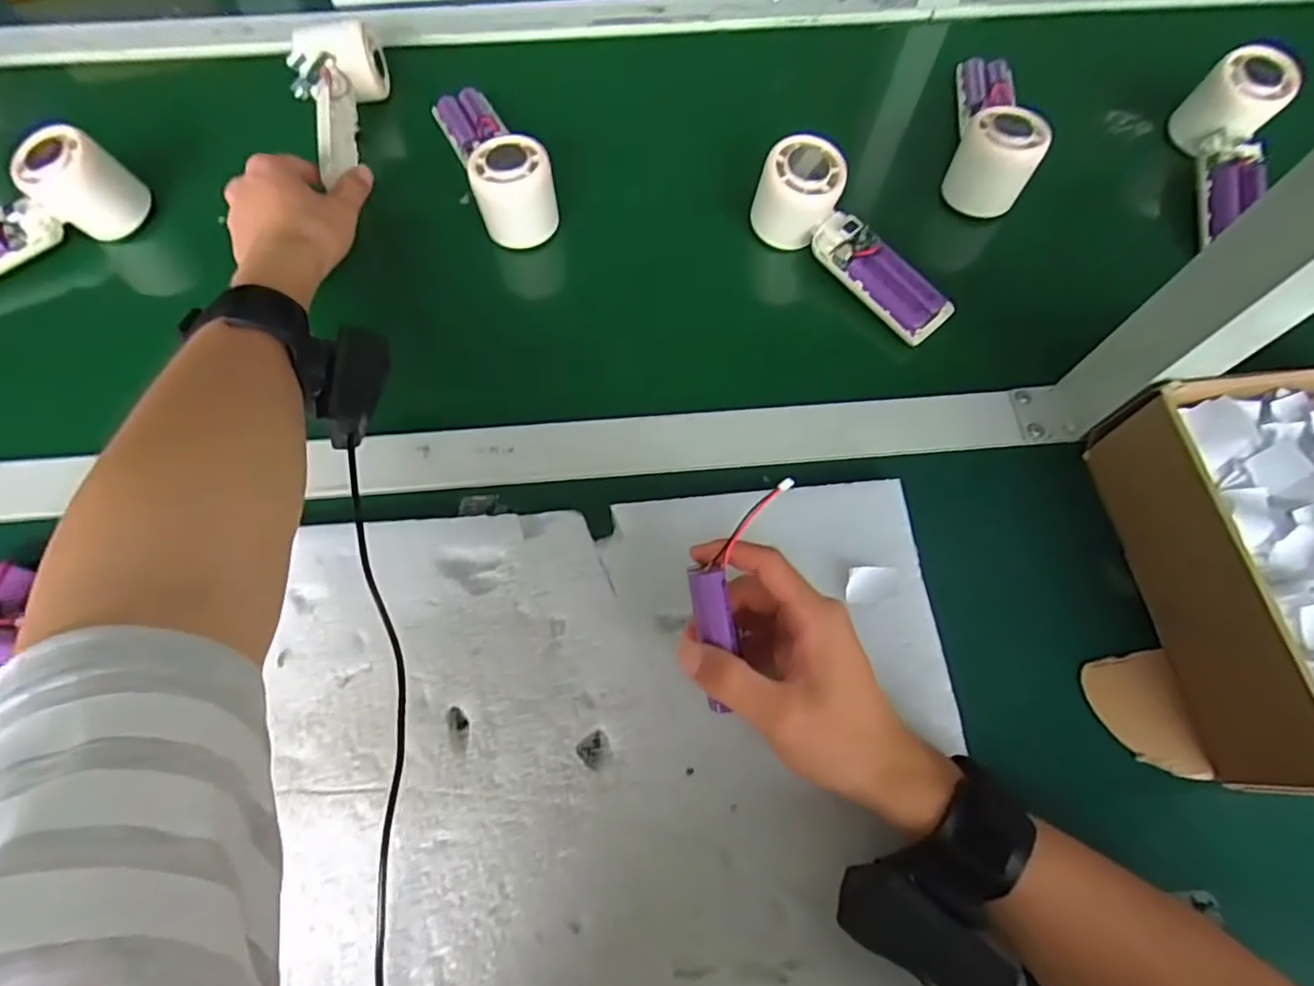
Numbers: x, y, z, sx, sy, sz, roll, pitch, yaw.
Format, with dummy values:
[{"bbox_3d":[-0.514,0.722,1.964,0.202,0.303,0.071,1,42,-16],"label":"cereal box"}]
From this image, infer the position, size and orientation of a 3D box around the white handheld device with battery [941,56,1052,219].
[{"bbox_3d":[0.263,-0.295,0.482,0.056,0.053,0.172,10,69,4],"label":"white handheld device with battery"}]

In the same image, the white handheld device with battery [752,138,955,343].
[{"bbox_3d":[0.137,-0.174,0.440,0.046,0.053,0.162,-41,86,-14],"label":"white handheld device with battery"}]

